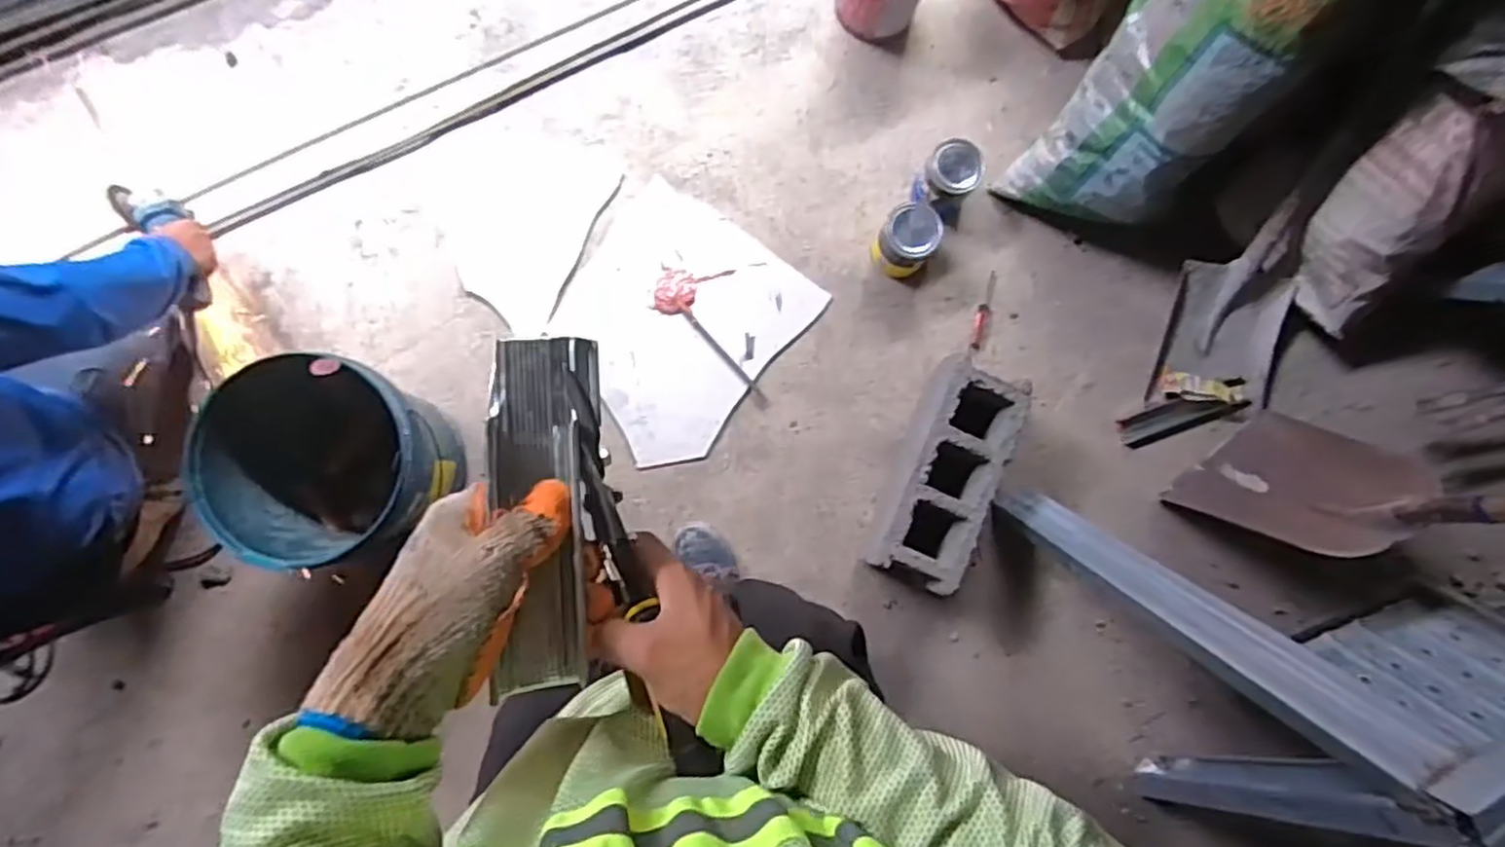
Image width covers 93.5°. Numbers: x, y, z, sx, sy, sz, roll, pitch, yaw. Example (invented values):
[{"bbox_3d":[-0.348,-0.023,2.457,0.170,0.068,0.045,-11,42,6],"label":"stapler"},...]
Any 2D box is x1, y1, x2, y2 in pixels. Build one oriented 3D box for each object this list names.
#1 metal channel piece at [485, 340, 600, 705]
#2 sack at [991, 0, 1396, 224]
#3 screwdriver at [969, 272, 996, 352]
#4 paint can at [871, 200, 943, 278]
[{"bbox_3d":[-0.114,0.046,0.391,0.054,0.037,0.195,-4,76,-4],"label":"metal channel piece"},{"bbox_3d":[0.706,-0.577,1.157,0.293,0.642,0.141,39,53,0],"label":"sack"},{"bbox_3d":[0.455,-0.223,1.393,0.029,0.016,0.152,13,85,-2],"label":"screwdriver"},{"bbox_3d":[0.290,-0.347,1.340,0.106,0.137,0.100,0,86,-3],"label":"paint can"}]

